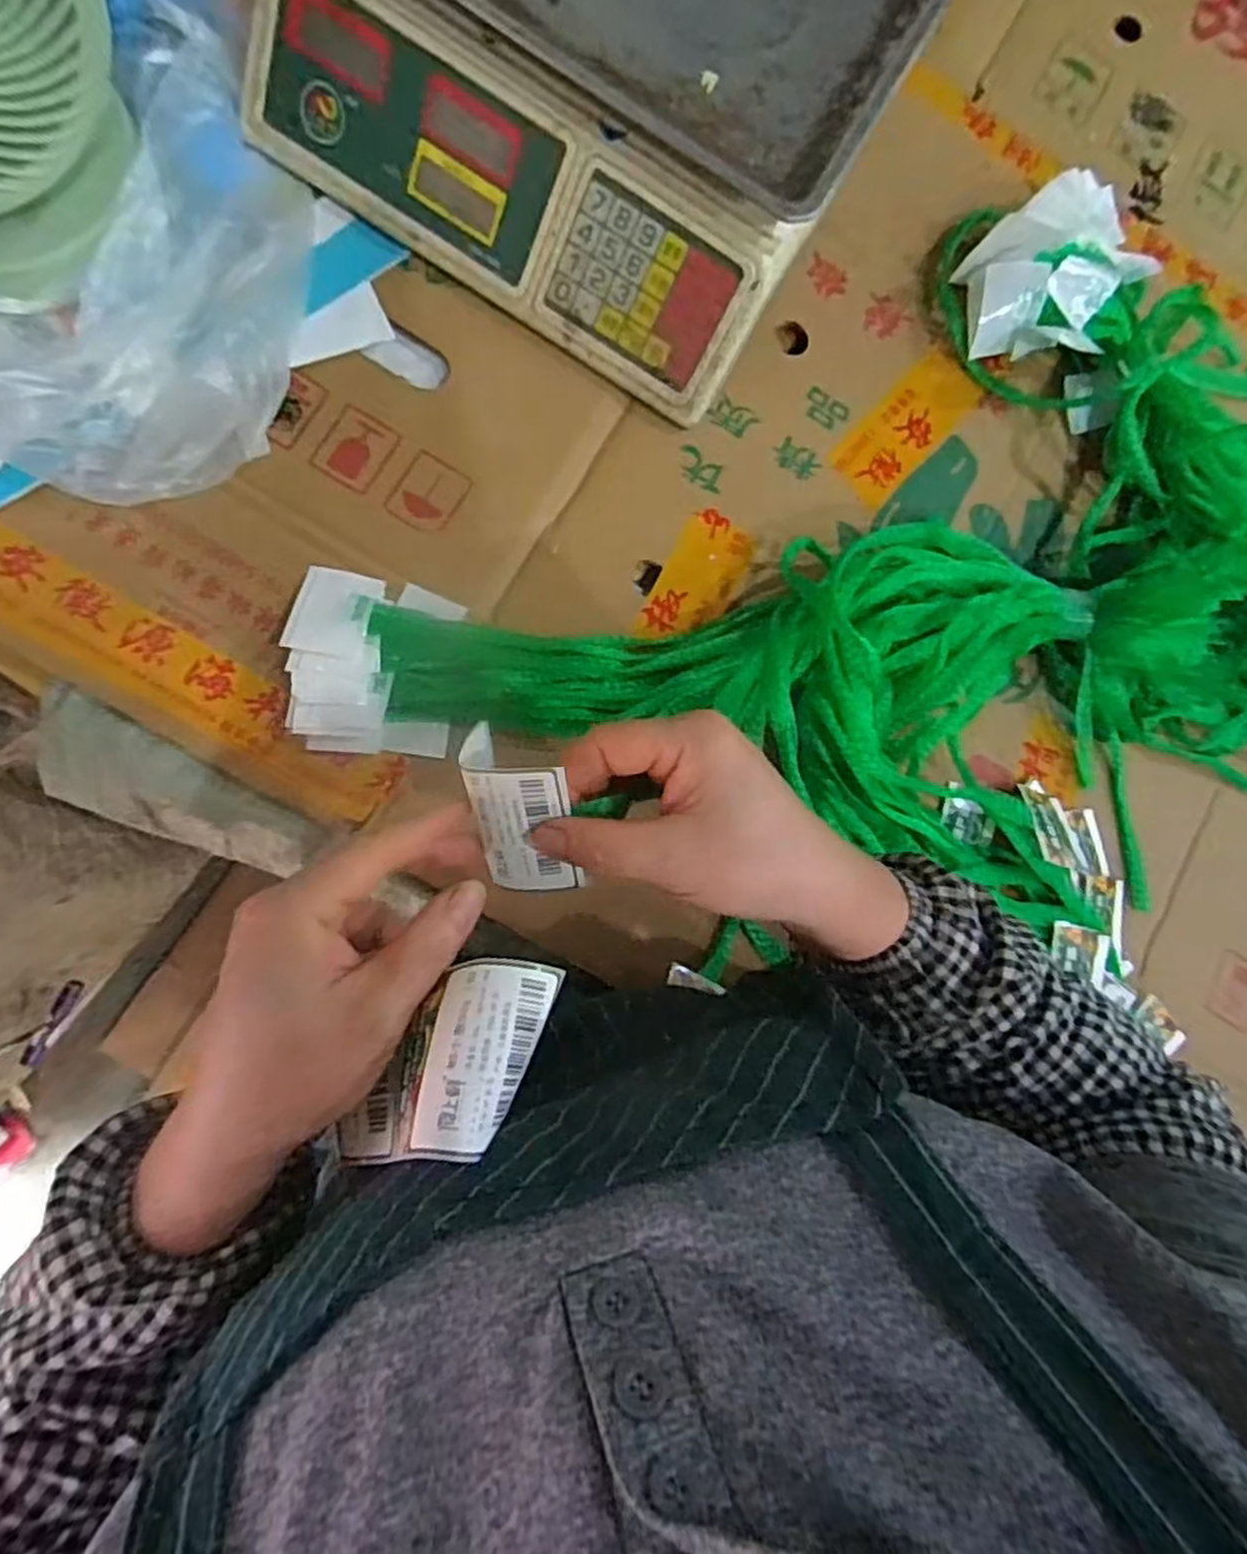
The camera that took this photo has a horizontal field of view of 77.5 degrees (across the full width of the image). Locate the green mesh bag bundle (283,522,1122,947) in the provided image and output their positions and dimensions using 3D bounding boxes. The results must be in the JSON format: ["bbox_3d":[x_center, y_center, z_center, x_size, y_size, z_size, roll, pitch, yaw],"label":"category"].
[{"bbox_3d":[0.085,-0.066,0.474,0.548,0.057,0.231,15,83,-7],"label":"green mesh bag bundle"}]

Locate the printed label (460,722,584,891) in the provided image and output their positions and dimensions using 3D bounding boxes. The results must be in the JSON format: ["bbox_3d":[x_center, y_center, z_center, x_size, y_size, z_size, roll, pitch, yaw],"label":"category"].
[{"bbox_3d":[-0.038,0.013,0.318,0.043,0.037,0.060,-3,122,11],"label":"printed label"}]

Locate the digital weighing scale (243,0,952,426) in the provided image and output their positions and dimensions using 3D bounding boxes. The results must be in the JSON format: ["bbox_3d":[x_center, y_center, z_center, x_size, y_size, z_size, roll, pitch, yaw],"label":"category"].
[{"bbox_3d":[-0.009,-0.447,0.466,0.330,0.118,0.314,31,81,-5],"label":"digital weighing scale"}]

